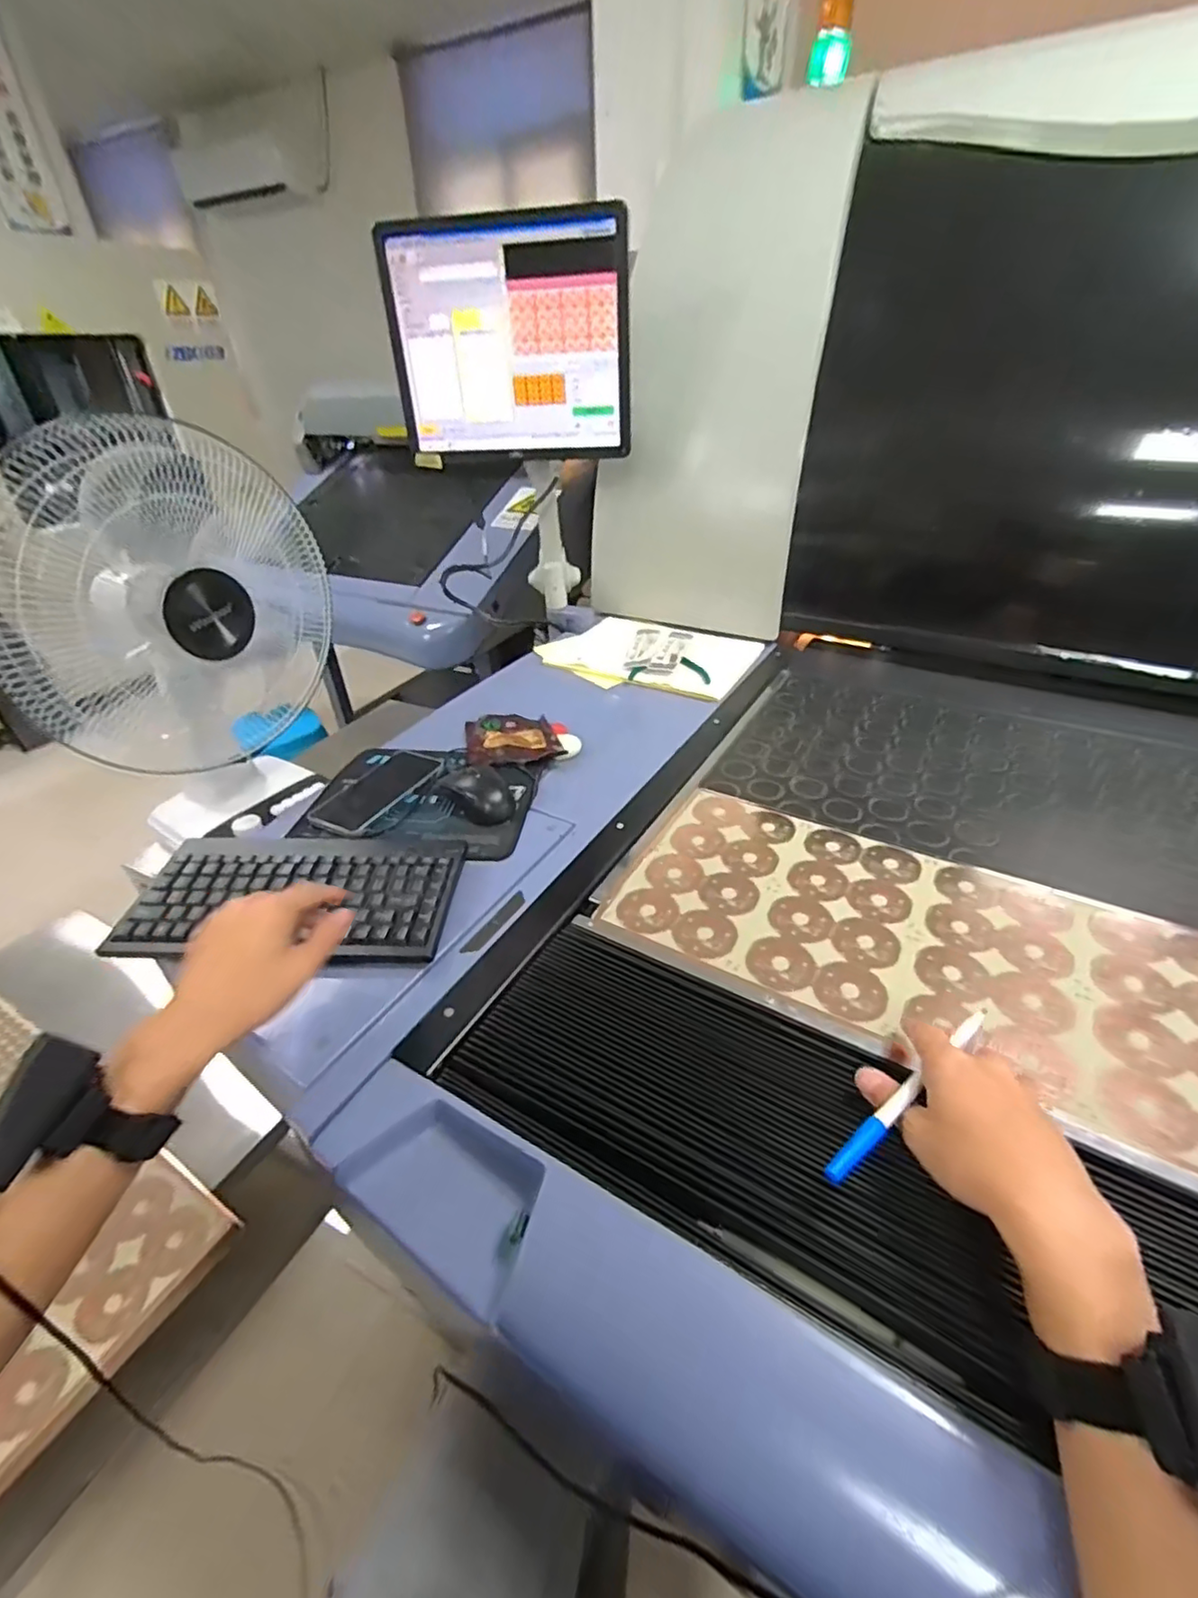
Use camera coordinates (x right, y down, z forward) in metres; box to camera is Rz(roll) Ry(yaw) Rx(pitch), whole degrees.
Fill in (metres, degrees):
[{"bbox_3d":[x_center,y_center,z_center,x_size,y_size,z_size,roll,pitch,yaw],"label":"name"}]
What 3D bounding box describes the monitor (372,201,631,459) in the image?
[{"bbox_3d":[-0.138,-0.697,0.965,0.371,0.302,0.040,5,38,9],"label":"monitor"}]

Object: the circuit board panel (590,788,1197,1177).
[{"bbox_3d":[0.276,0.121,0.552,0.506,0.008,0.246,16,40,24],"label":"circuit board panel"}]

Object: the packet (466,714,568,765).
[{"bbox_3d":[-0.120,-0.088,0.855,0.122,0.019,0.154,-11,37,-12],"label":"packet"}]

